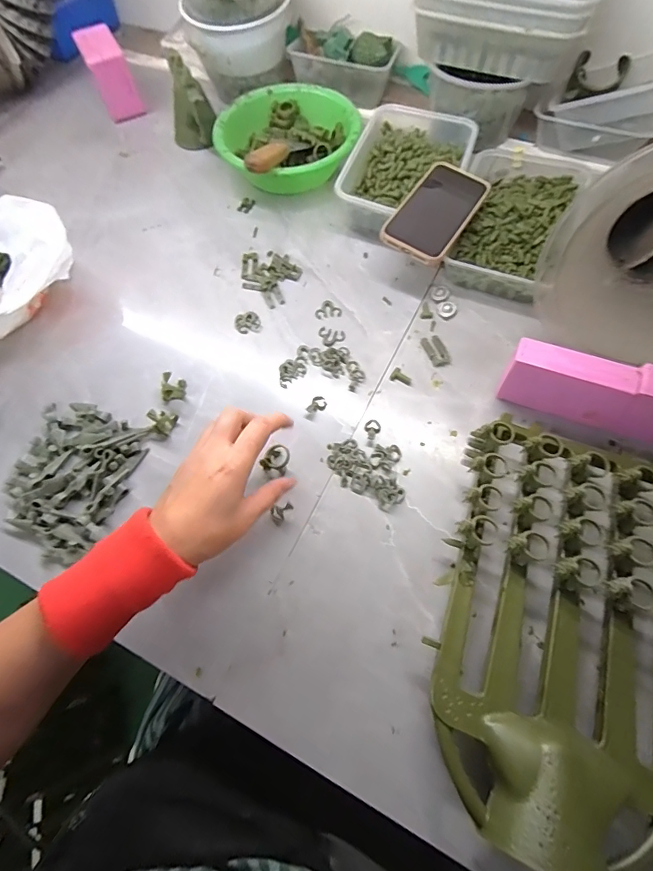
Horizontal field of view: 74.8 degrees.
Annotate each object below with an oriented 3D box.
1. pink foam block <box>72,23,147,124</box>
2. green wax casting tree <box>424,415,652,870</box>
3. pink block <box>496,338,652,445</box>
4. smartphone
[{"bbox_3d":[-0.354,-0.590,0.703,0.060,0.094,0.095,-25,66,-9],"label":"pink foam block"},{"bbox_3d":[0.201,0.137,0.344,0.211,0.069,0.328,19,67,11],"label":"green wax casting tree"},{"bbox_3d":[0.262,-0.044,0.426,0.161,0.070,0.042,18,67,11],"label":"pink block"},{"bbox_3d":[0.132,-0.270,0.509,0.079,0.014,0.157,29,70,15],"label":"smartphone"}]

